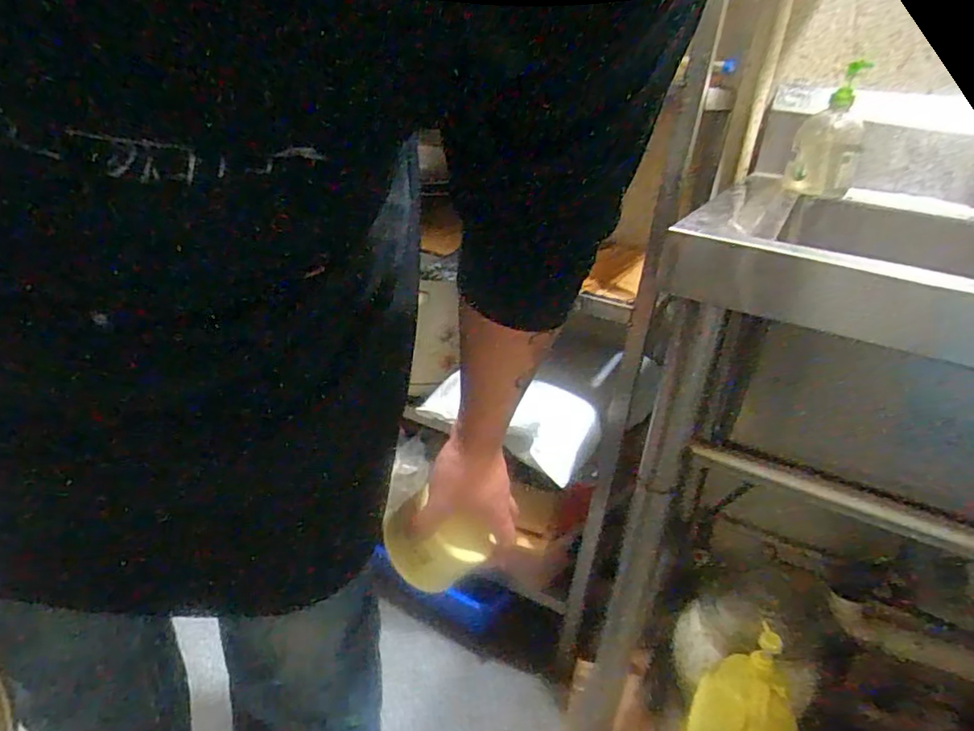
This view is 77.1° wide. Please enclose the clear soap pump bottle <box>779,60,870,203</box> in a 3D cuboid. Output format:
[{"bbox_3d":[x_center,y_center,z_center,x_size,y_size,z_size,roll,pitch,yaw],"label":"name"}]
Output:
[{"bbox_3d":[0.485,-0.329,0.860,0.084,0.183,0.059,24,12,32],"label":"clear soap pump bottle"}]

